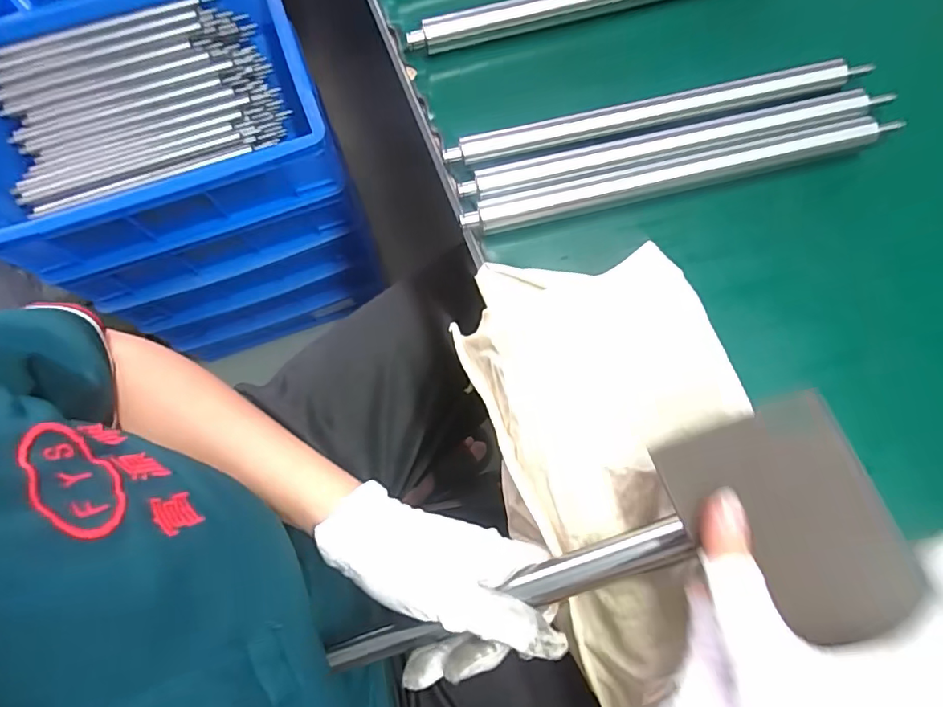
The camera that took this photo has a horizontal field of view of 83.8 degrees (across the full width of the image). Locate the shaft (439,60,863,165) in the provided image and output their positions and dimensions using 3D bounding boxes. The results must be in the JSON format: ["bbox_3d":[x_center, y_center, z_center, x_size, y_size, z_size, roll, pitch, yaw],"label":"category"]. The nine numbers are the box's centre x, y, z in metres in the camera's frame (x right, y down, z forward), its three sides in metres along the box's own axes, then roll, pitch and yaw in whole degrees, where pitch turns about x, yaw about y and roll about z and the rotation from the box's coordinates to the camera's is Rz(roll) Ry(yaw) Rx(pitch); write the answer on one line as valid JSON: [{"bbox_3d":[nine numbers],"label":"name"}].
[{"bbox_3d":[0.115,-0.147,0.315,0.262,0.009,0.016,-13,76,-3],"label":"shaft"}]

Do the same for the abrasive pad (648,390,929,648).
[{"bbox_3d":[0.120,0.064,0.203,0.068,0.005,0.082,-26,69,13],"label":"abrasive pad"}]

